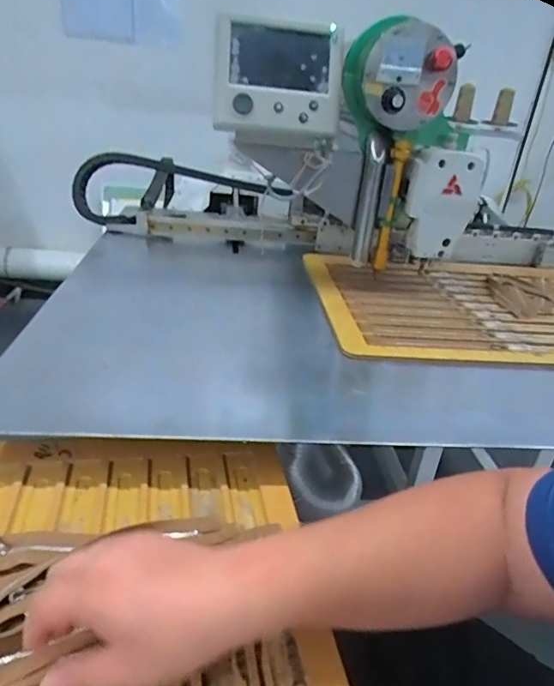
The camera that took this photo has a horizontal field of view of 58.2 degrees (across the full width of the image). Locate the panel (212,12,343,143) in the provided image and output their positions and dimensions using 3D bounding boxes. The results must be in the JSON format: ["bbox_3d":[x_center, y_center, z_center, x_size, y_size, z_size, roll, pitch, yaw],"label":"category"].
[{"bbox_3d":[0.005,-0.417,0.788,0.205,0.172,0.064,0,10,-10],"label":"panel"}]

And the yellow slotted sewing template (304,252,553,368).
[{"bbox_3d":[0.413,-0.075,0.930,0.673,0.018,0.455,3,28,-4],"label":"yellow slotted sewing template"}]

